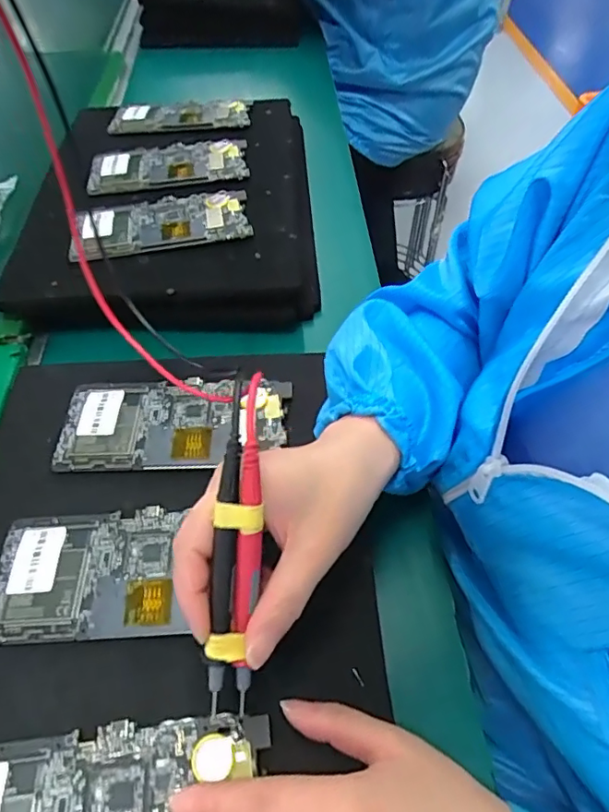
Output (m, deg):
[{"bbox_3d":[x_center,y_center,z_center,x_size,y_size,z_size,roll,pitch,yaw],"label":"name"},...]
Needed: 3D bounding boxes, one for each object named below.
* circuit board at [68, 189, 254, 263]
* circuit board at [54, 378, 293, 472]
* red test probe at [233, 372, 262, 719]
[{"bbox_3d":[-0.129,-0.168,0.483,0.154,0.011,0.074,-9,52,-8],"label":"circuit board"},{"bbox_3d":[-0.089,0.011,0.370,0.152,0.012,0.070,0,52,-1],"label":"circuit board"},{"bbox_3d":[-0.024,0.053,0.231,0.012,0.016,0.133,2,88,0],"label":"red test probe"}]

